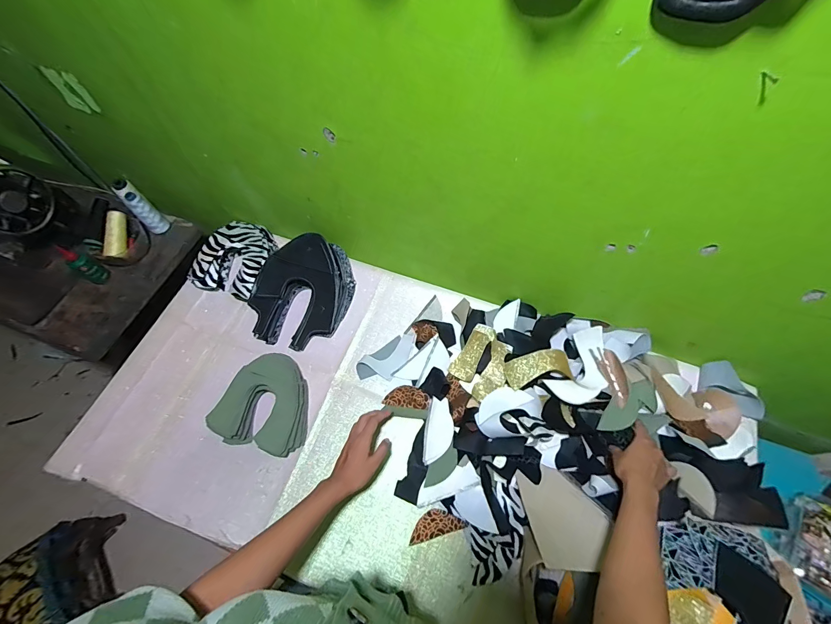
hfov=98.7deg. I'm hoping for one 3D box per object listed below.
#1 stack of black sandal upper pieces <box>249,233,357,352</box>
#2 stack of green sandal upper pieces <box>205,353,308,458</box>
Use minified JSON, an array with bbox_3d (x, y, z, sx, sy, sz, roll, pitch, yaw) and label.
[{"bbox_3d":[-0.246,-0.051,0.762,0.195,0.100,0.241,18,65,10],"label":"stack of black sandal upper pieces"},{"bbox_3d":[-0.287,0.168,0.677,0.174,0.051,0.166,11,64,6],"label":"stack of green sandal upper pieces"}]

